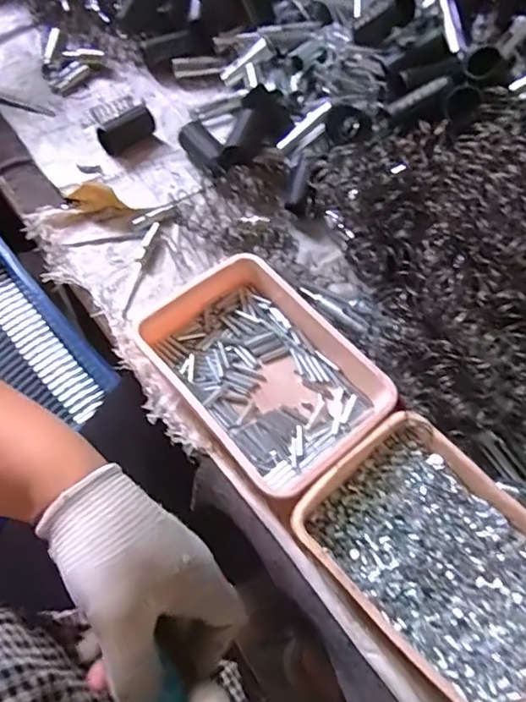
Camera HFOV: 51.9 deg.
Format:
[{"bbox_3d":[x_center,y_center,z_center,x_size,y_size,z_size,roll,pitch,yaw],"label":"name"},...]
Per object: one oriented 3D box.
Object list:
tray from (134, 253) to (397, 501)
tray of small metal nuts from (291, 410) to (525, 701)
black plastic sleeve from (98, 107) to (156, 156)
[{"bbox_3d":[0.005,0.011,0.462,0.144,0.040,0.196,-36,68,-20],"label":"tray"},{"bbox_3d":[0.133,0.153,0.389,0.138,0.035,0.203,-39,70,-21],"label":"tray of small metal nuts"},{"bbox_3d":[-0.153,-0.248,0.608,0.063,0.023,0.031,-34,68,-19],"label":"black plastic sleeve"}]

